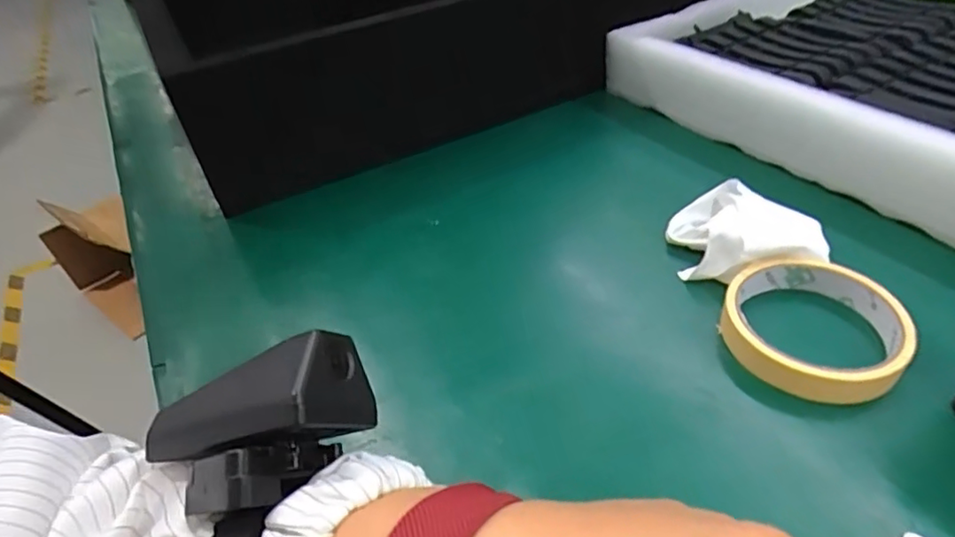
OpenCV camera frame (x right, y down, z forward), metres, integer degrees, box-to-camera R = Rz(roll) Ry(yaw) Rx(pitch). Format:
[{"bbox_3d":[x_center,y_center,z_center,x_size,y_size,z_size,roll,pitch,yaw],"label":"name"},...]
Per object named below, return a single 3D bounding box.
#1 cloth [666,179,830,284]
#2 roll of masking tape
[{"bbox_3d":[0.167,-0.024,0.365,0.081,0.036,0.073,-8,41,0],"label":"cloth"},{"bbox_3d":[0.179,0.030,0.312,0.085,0.027,0.086,4,42,13],"label":"roll of masking tape"}]

